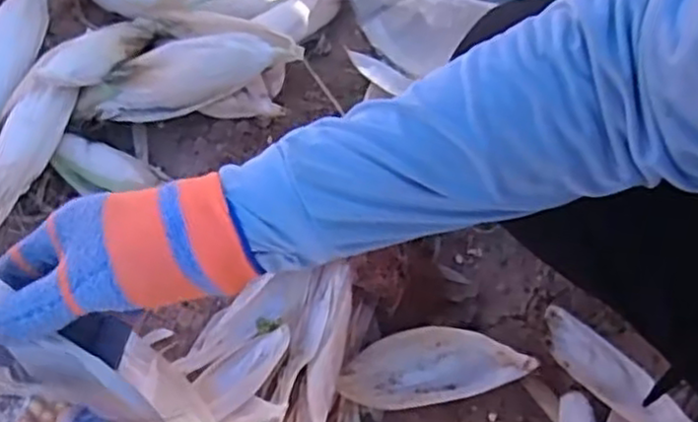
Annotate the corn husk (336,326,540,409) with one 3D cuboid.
[{"bbox_3d":[0.094,0.170,0.775,0.204,0.028,0.077,-8,67,-2],"label":"corn husk"}]

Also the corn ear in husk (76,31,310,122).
[{"bbox_3d":[-0.205,-0.170,0.868,0.296,0.071,0.067,-14,66,16],"label":"corn ear in husk"}]

